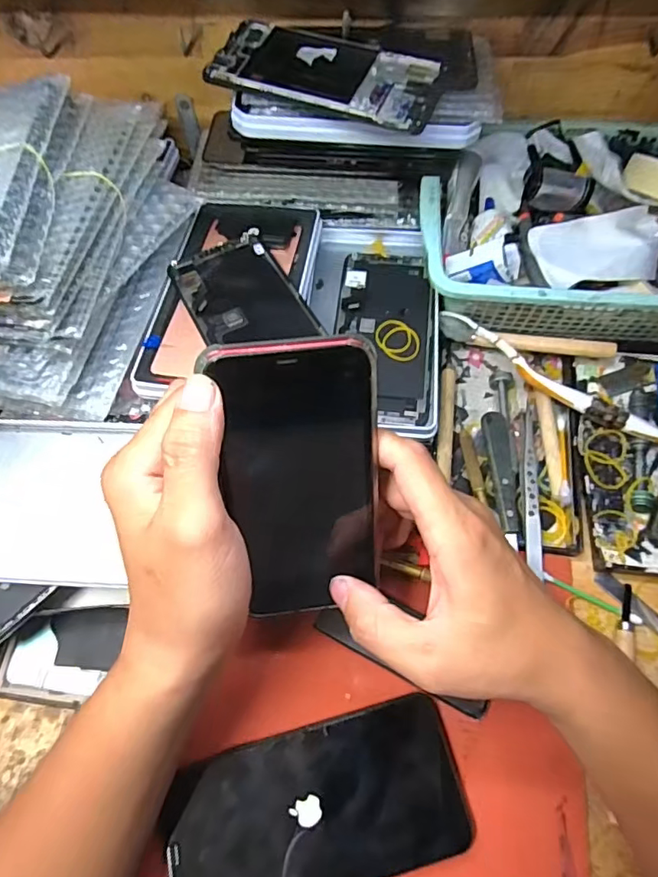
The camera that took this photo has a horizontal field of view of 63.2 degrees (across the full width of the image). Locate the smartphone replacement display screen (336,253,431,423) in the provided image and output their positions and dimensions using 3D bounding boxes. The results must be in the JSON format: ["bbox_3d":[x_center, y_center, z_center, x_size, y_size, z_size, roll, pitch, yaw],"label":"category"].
[{"bbox_3d":[0.041,-0.081,0.407,0.069,0.004,0.152,4,63,5],"label":"smartphone replacement display screen"}]

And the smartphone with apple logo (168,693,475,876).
[{"bbox_3d":[-0.007,0.197,0.284,0.155,0.014,0.077,-15,63,-5],"label":"smartphone with apple logo"}]

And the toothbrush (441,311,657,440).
[{"bbox_3d":[0.159,-0.045,0.397,0.172,0.022,0.020,33,68,18],"label":"toothbrush"}]

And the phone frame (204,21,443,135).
[{"bbox_3d":[-0.001,-0.249,0.364,0.152,0.009,0.072,16,64,11],"label":"phone frame"}]

